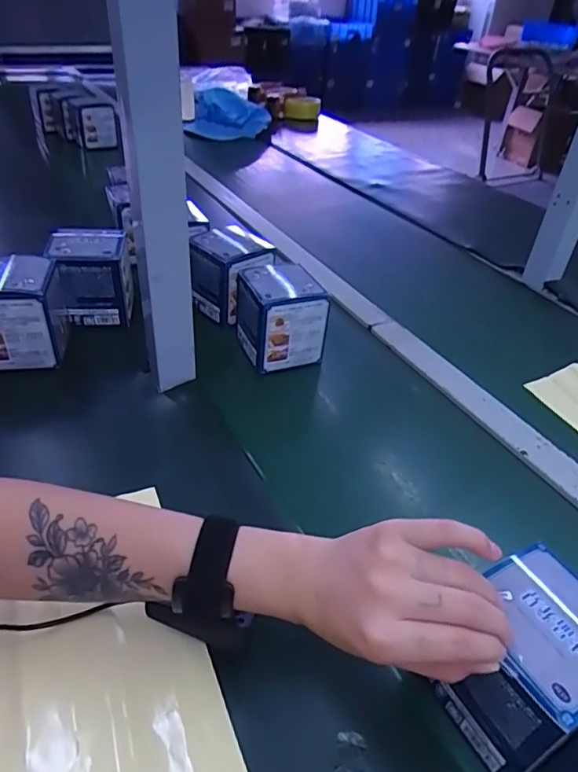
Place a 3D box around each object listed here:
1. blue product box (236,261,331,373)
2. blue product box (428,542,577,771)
[{"bbox_3d":[-0.012,-0.084,0.609,0.081,0.099,0.092,-10,39,-20],"label":"blue product box"},{"bbox_3d":[0.139,0.163,0.315,0.079,0.088,0.077,-17,42,-27],"label":"blue product box"}]

